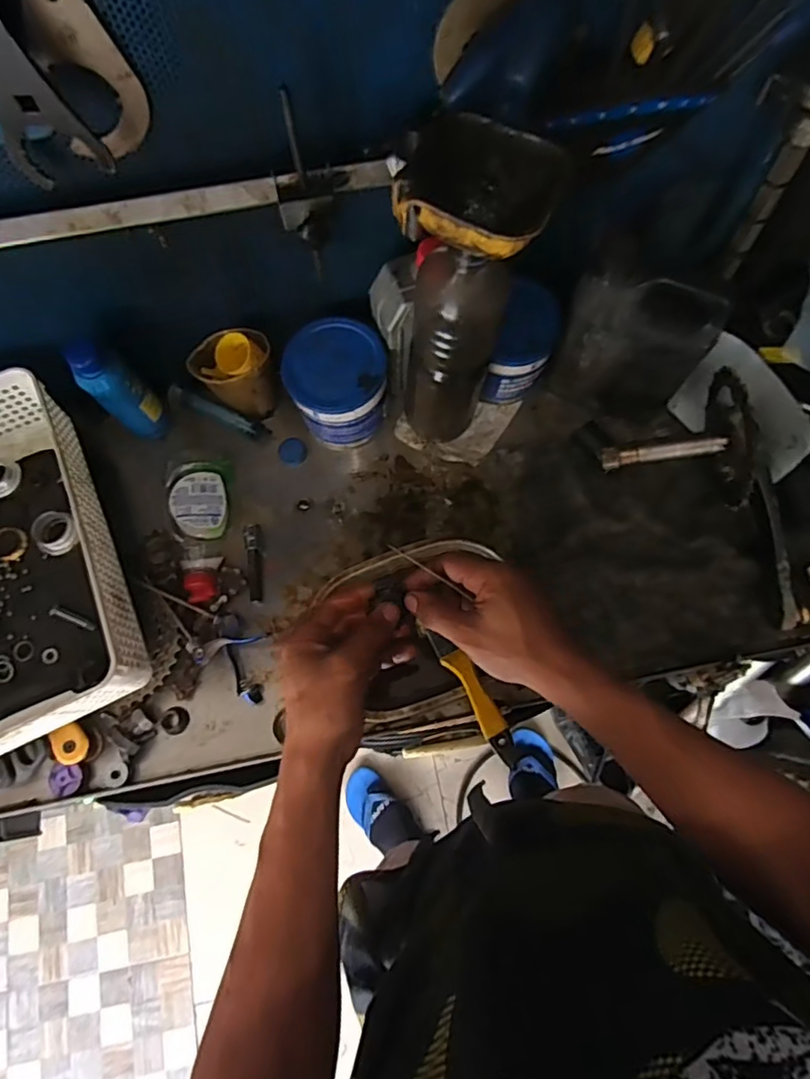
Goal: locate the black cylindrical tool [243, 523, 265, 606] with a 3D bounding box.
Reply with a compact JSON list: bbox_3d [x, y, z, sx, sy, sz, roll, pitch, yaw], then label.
[{"bbox_3d":[-0.162,0.024,0.618,0.020,0.012,0.088,-8,73,0],"label":"black cylindrical tool"}]

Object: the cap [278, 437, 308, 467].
[{"bbox_3d":[-0.127,-0.099,0.653,0.031,0.007,0.033,-1,73,2],"label":"cap"}]

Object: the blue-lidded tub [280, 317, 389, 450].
[{"bbox_3d":[-0.070,-0.161,0.622,0.100,0.103,0.098,-1,73,2],"label":"blue-lidded tub"}]

